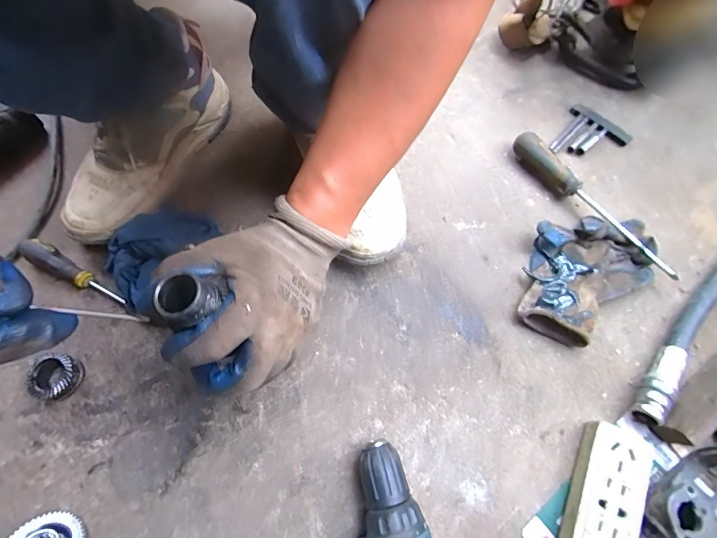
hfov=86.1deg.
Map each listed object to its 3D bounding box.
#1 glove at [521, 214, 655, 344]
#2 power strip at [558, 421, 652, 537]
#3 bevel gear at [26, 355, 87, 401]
[{"bbox_3d":[0.260,-0.001,0.453,0.183,0.032,0.118,-37,73,-14],"label":"glove"},{"bbox_3d":[0.227,0.215,0.358,0.050,0.034,0.127,25,70,9],"label":"power strip"},{"bbox_3d":[-0.320,0.116,0.407,0.042,0.028,0.043,0,68,0],"label":"bevel gear"}]

